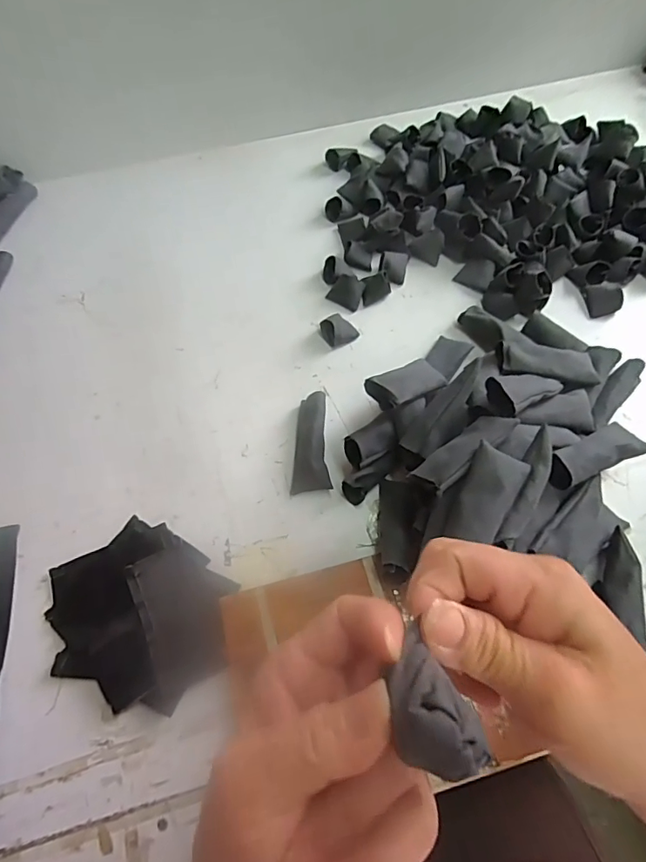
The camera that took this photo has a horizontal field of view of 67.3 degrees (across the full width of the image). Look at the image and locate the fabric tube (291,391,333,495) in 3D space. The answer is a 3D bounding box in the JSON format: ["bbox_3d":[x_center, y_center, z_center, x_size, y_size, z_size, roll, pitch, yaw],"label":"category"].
[{"bbox_3d":[-0.012,0.011,0.499,0.037,0.031,0.102,0,63,1],"label":"fabric tube"}]

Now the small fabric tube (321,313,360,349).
[{"bbox_3d":[0.018,-0.122,0.573,0.038,0.025,0.037,-31,66,-14],"label":"small fabric tube"}]

